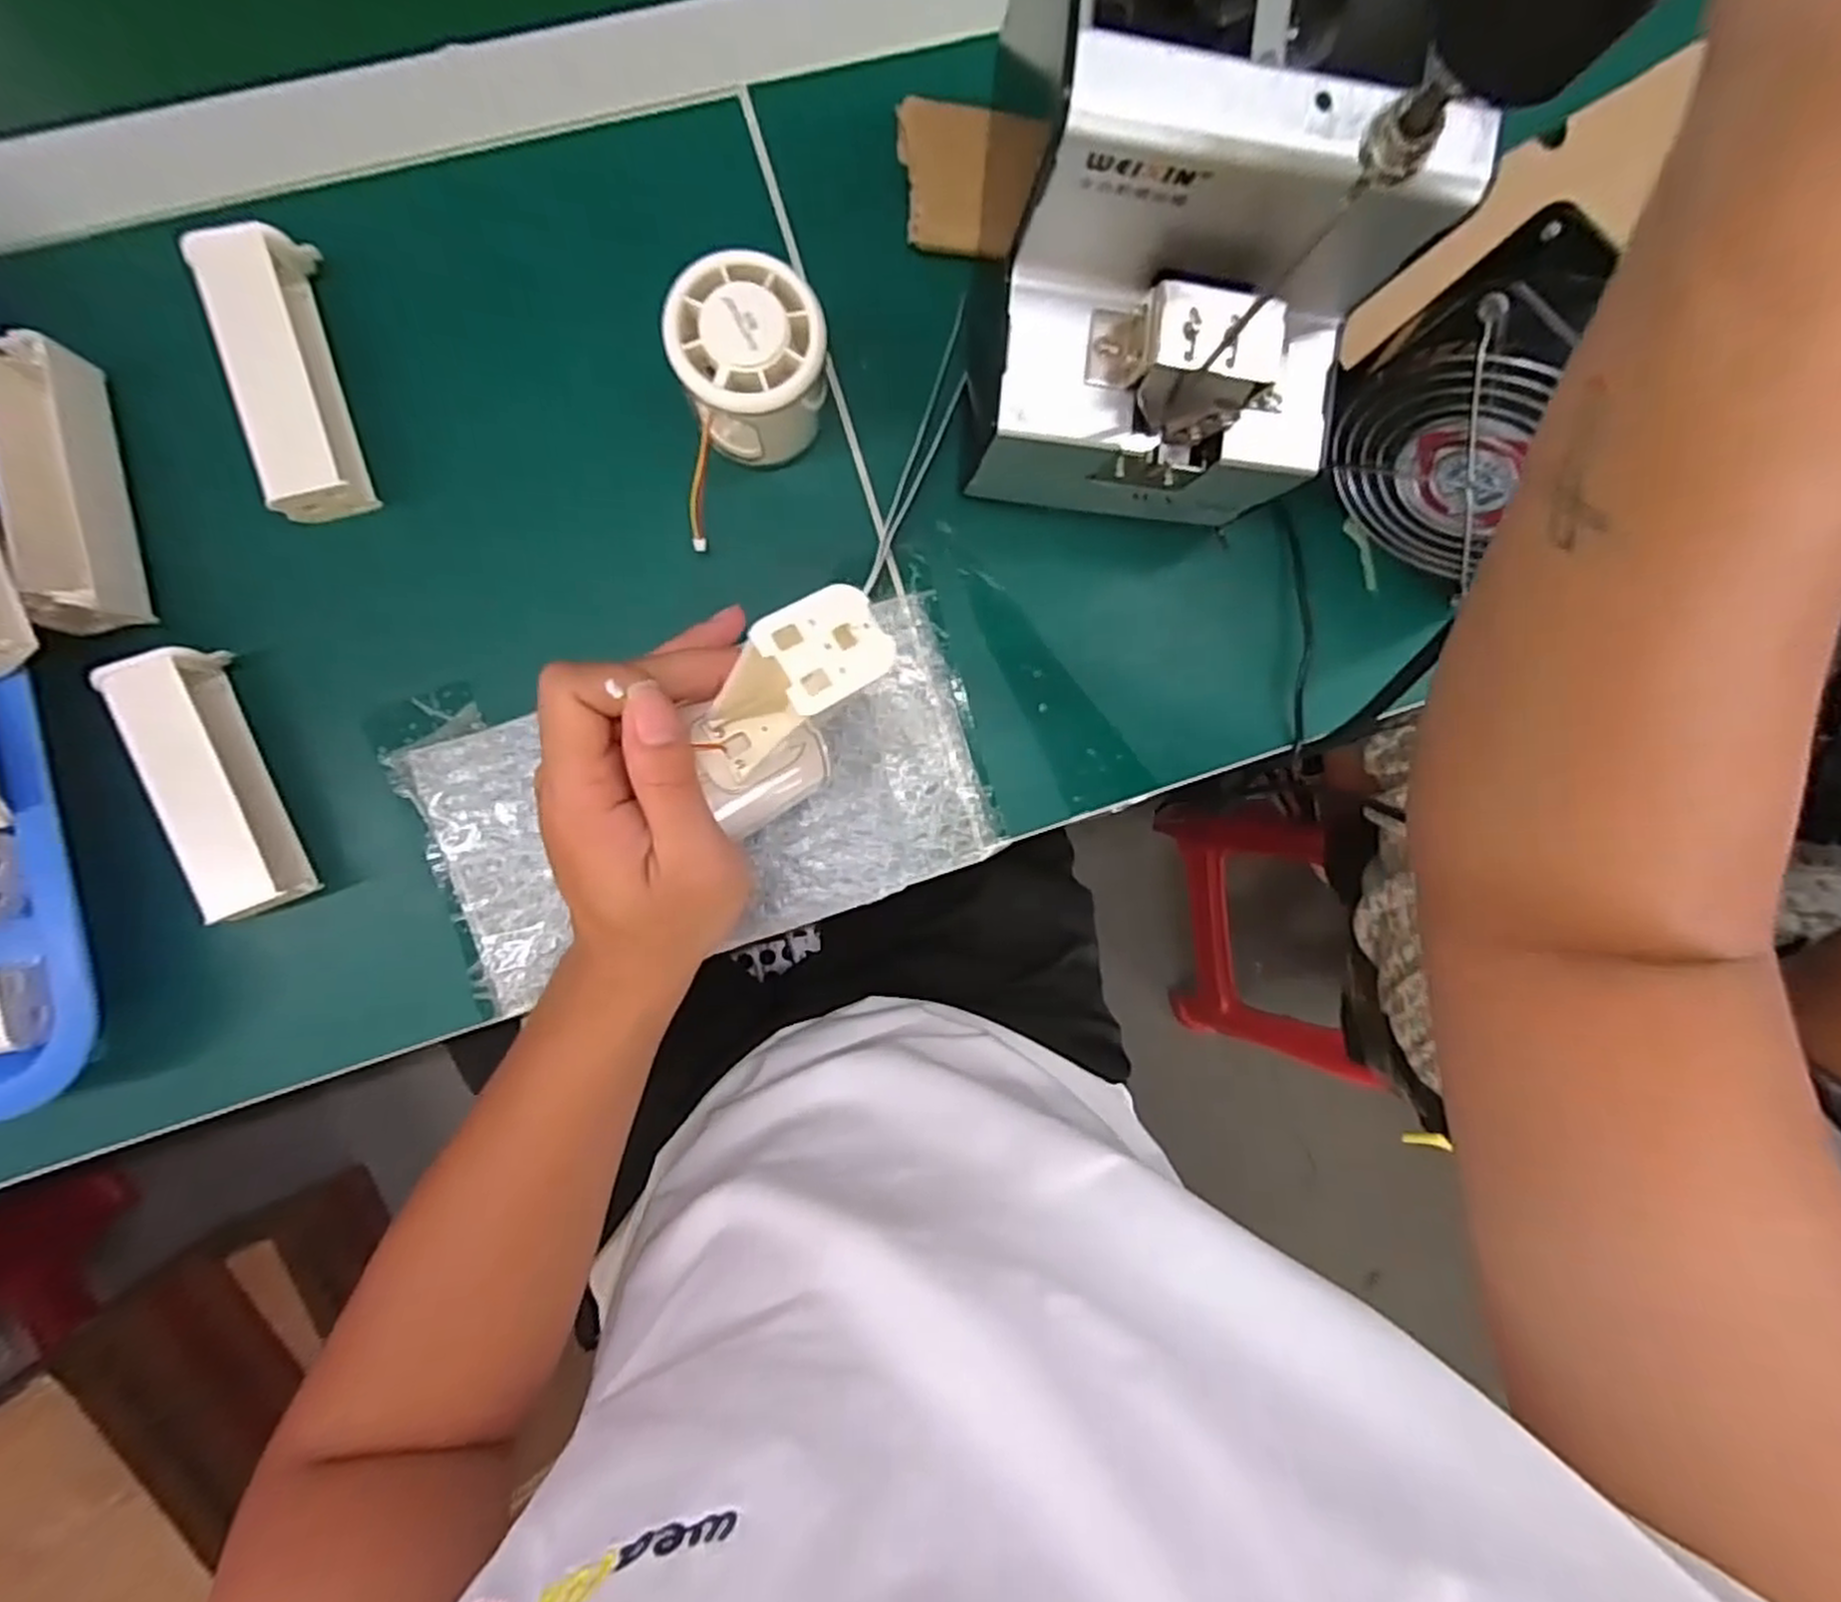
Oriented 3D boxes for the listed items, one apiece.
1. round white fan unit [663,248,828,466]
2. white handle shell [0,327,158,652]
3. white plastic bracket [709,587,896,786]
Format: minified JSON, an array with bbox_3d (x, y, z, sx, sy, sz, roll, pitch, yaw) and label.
[{"bbox_3d":[-0.066,-0.171,0.312,0.055,0.060,0.054,0,90,-7],"label":"round white fan unit"},{"bbox_3d":[-0.322,-0.117,0.297,0.025,0.039,0.103,-11,91,-7],"label":"white handle shell"},{"bbox_3d":[-0.042,-0.032,0.243,0.034,0.100,0.028,-26,92,-22],"label":"white plastic bracket"}]

